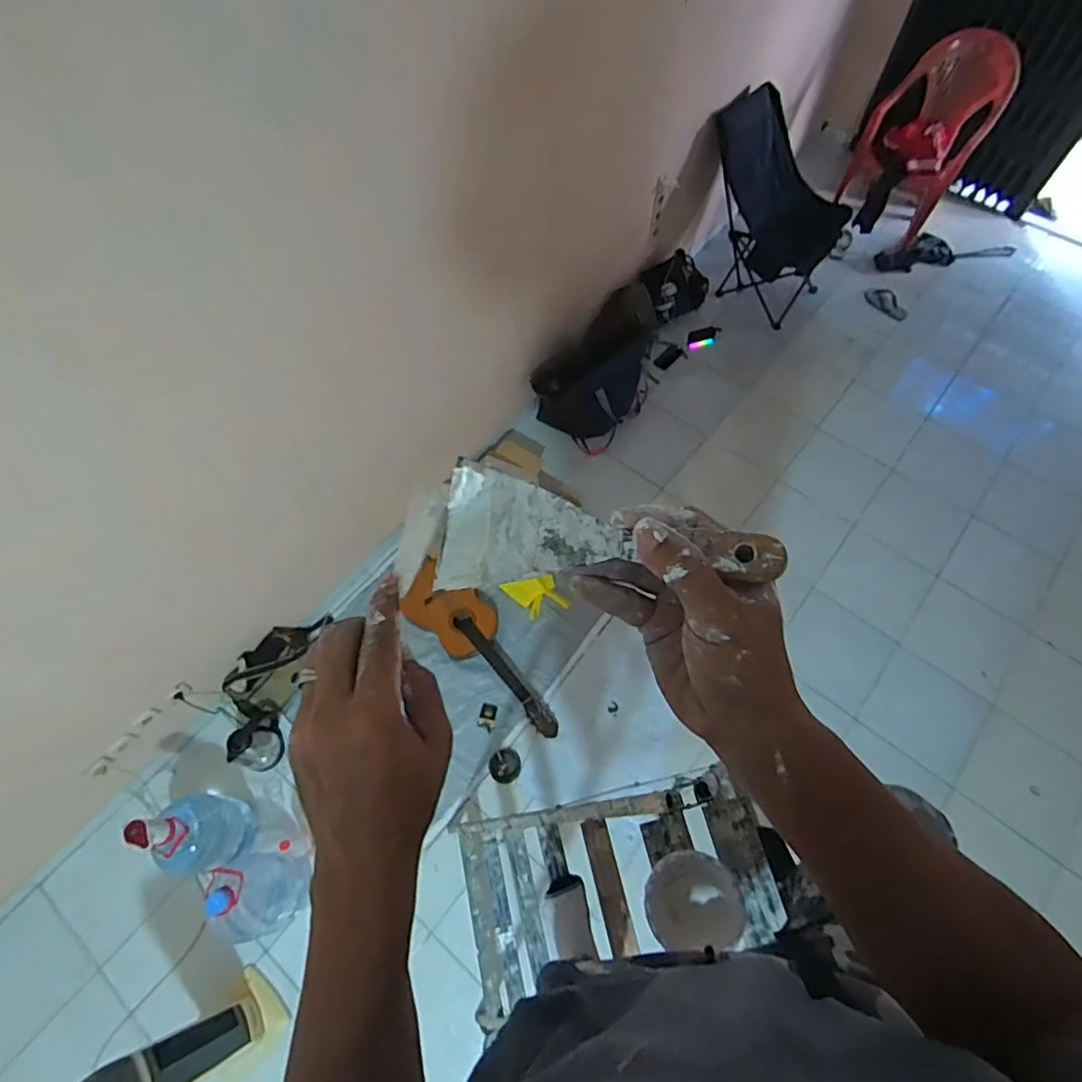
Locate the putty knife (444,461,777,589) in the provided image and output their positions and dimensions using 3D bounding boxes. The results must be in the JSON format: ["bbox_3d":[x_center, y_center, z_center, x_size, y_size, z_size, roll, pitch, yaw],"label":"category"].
[{"bbox_3d":[0.034,-0.003,0.306,0.170,0.027,0.059,4,65,6],"label":"putty knife"}]

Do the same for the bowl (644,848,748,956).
[{"bbox_3d":[0.208,0.502,0.836,0.122,0.077,0.119,0,65,-1],"label":"bowl"}]

